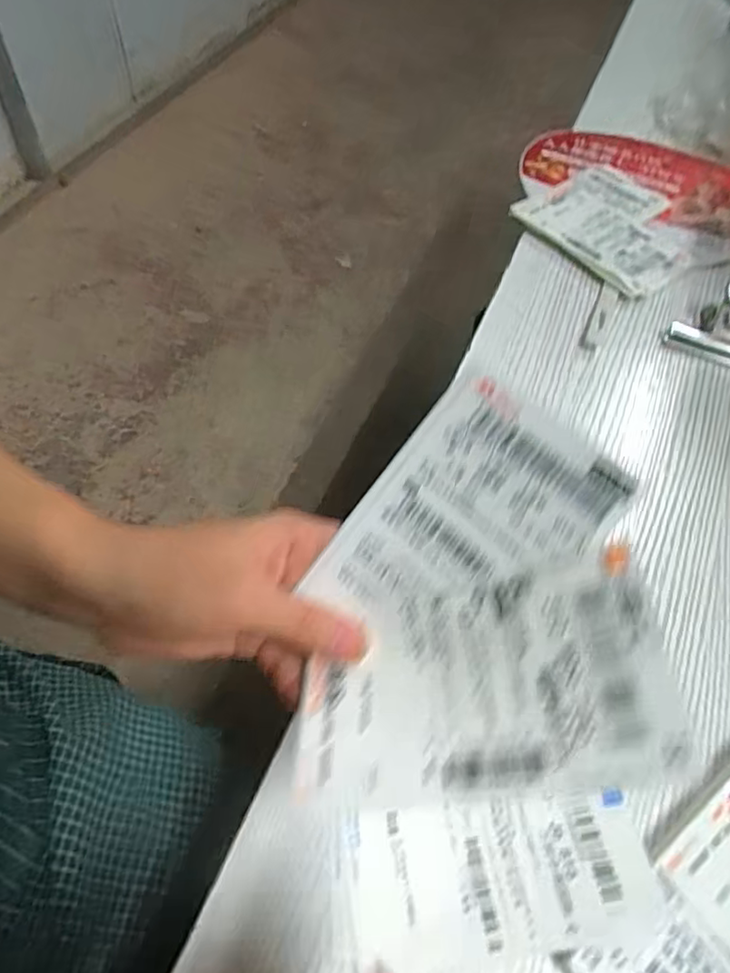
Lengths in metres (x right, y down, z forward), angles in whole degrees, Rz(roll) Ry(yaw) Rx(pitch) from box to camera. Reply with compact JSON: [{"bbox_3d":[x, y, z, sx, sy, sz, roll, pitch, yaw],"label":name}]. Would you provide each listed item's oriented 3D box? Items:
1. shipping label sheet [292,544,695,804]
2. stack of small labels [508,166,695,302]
[{"bbox_3d":[0.035,0.069,0.217,0.128,0.010,0.071,-15,56,20],"label":"shipping label sheet"},{"bbox_3d":[0.216,-0.237,0.543,0.148,0.014,0.158,-36,66,-24],"label":"stack of small labels"}]

